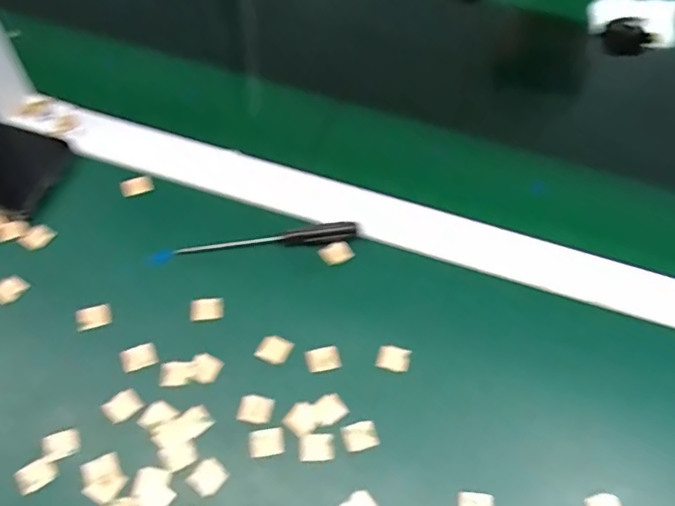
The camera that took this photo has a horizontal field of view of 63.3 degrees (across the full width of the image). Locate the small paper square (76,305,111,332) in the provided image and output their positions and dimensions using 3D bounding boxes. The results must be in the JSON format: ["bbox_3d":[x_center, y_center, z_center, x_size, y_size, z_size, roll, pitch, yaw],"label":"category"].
[{"bbox_3d":[-0.165,0.043,0.370,0.022,0.004,0.015,-18,61,-15],"label":"small paper square"}]

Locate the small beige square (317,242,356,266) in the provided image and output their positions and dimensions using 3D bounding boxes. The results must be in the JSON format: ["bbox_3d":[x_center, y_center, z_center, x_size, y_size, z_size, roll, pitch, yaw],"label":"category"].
[{"bbox_3d":[0.000,0.000,0.406,0.024,0.004,0.015,-18,61,-14],"label":"small beige square"}]

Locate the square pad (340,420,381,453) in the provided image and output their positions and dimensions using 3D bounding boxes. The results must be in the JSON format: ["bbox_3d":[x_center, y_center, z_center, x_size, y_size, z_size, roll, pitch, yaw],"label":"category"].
[{"bbox_3d":[0.014,0.113,0.338,0.021,0.004,0.016,-15,60,-13],"label":"square pad"}]

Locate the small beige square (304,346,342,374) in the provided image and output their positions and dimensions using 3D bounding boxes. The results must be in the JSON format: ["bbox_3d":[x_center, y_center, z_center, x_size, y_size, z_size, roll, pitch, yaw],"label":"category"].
[{"bbox_3d":[-0.009,0.070,0.362,0.023,0.004,0.016,-10,59,-10],"label":"small beige square"}]

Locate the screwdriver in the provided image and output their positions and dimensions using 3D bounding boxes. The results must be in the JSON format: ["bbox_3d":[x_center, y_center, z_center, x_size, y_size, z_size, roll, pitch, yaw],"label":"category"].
[{"bbox_3d":[-0.058,-0.009,0.401,0.148,0.016,0.010,-5,58,-7],"label":"screwdriver"}]

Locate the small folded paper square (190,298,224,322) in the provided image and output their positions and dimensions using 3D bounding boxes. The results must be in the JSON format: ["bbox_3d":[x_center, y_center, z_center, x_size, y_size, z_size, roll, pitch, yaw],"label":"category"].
[{"bbox_3d":[-0.090,0.038,0.378,0.022,0.004,0.016,-7,59,-9],"label":"small folded paper square"}]

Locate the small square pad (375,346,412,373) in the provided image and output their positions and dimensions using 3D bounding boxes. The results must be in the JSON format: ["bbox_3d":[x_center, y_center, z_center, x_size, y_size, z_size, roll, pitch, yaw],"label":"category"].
[{"bbox_3d":[0.038,0.071,0.366,0.022,0.004,0.016,11,58,3],"label":"small square pad"}]

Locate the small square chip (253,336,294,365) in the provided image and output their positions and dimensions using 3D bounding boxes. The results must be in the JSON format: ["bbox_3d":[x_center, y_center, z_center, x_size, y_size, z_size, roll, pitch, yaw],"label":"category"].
[{"bbox_3d":[-0.042,0.064,0.366,0.022,0.004,0.019,20,59,9],"label":"small square chip"}]

